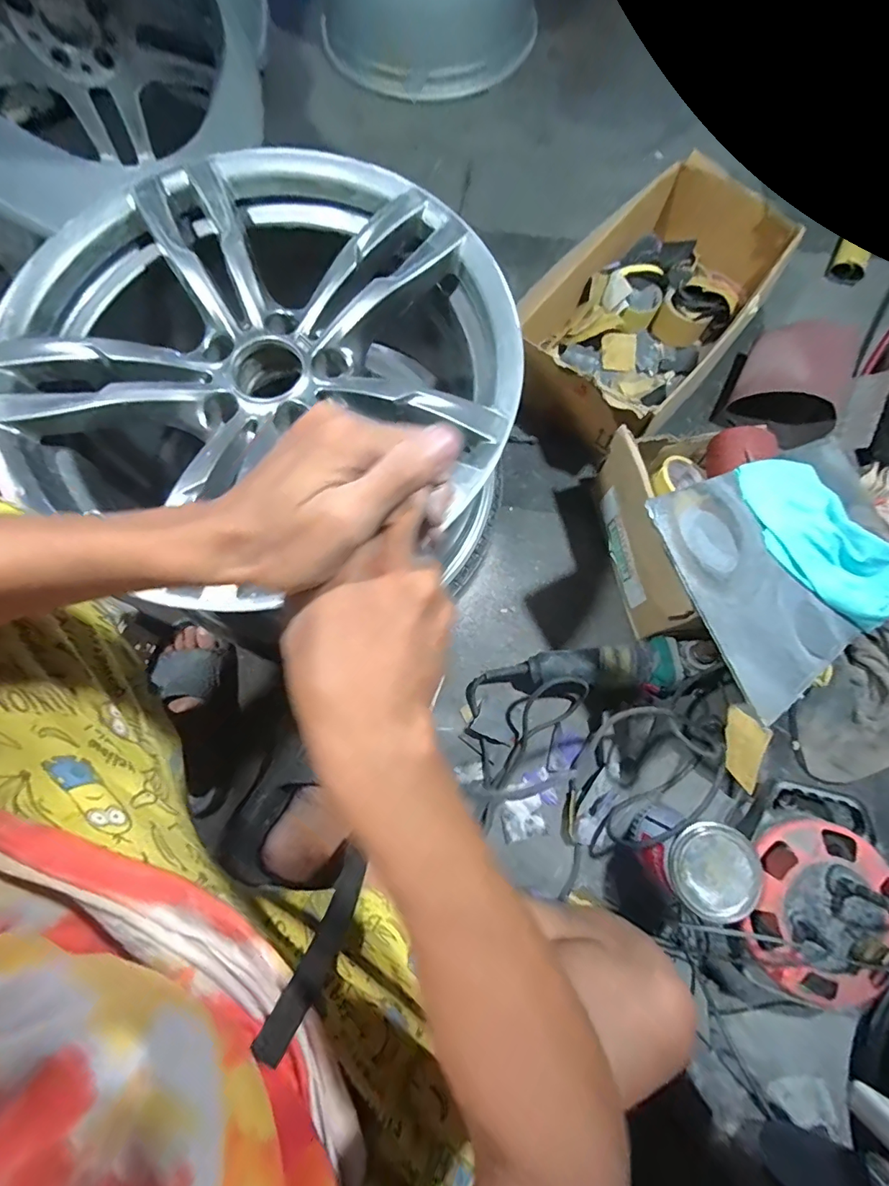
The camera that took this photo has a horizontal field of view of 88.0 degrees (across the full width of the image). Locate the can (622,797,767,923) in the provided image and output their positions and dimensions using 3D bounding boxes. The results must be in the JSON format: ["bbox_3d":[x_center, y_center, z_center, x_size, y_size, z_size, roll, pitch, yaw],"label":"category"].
[{"bbox_3d":[0.311,0.332,0.588,0.103,0.134,0.096,0,77,0],"label":"can"}]

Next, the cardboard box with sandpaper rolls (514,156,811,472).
[{"bbox_3d":[0.334,-0.485,0.793,0.308,0.158,0.519,38,79,8],"label":"cardboard box with sandpaper rolls"}]

